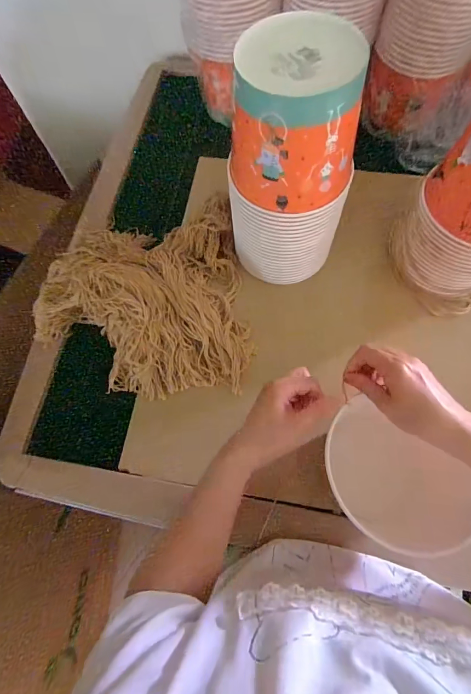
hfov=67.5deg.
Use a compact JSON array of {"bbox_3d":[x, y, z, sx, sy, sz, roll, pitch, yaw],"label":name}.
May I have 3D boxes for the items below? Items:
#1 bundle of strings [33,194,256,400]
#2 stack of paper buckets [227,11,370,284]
[{"bbox_3d":[-0.150,-0.073,0.550,0.324,0.068,0.296,-9,69,-1],"label":"bundle of strings"},{"bbox_3d":[0.069,-0.218,0.457,0.145,0.275,0.146,12,70,7],"label":"stack of paper buckets"}]

